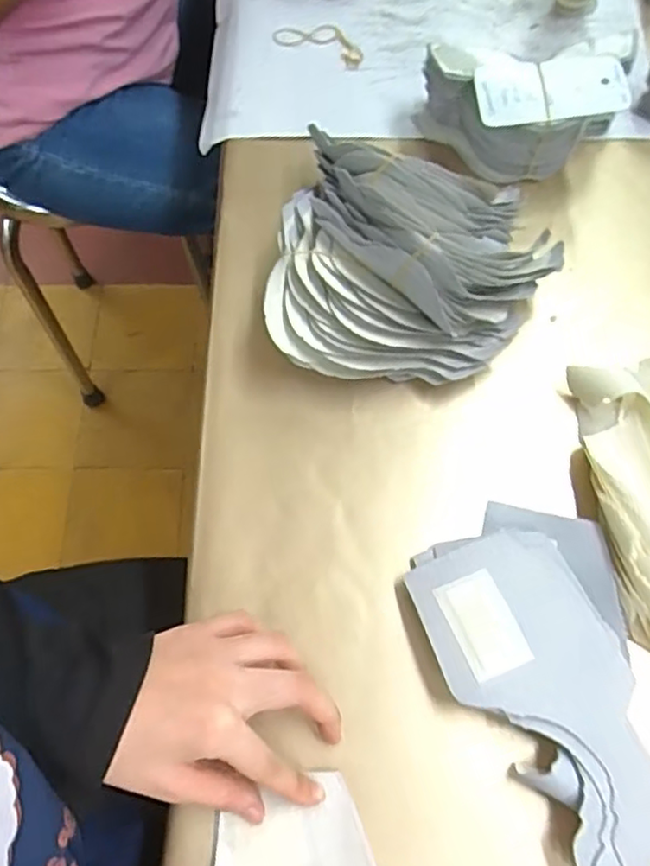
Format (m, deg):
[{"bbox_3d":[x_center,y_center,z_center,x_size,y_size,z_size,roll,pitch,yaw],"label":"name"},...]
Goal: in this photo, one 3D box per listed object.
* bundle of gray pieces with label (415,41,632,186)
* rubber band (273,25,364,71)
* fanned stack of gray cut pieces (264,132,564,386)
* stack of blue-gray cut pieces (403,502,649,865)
[{"bbox_3d":[0.144,-0.244,0.497,0.149,0.069,0.089,14,68,6],"label":"bundle of gray pieces with label"},{"bbox_3d":[-0.003,-0.339,0.579,0.080,0.006,0.035,27,70,11],"label":"rubber band"},{"bbox_3d":[0.059,-0.118,0.448,0.175,0.092,0.165,11,68,5],"label":"fanned stack of gray cut pieces"},{"bbox_3d":[0.118,0.138,0.374,0.114,0.025,0.194,-7,68,-2],"label":"stack of blue-gray cut pieces"}]

